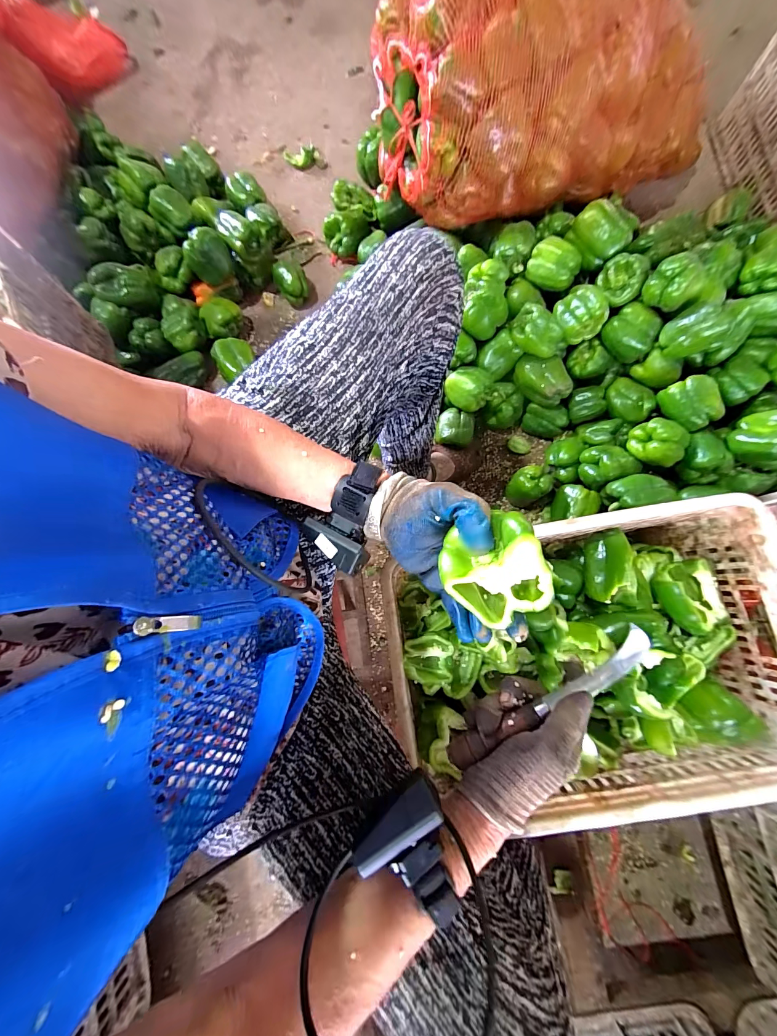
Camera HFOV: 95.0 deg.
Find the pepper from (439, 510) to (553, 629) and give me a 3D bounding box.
[{"bbox_3d":[0.090,0.041,0.292,0.076,0.090,0.055,-32,32,19],"label":"pepper"}]

